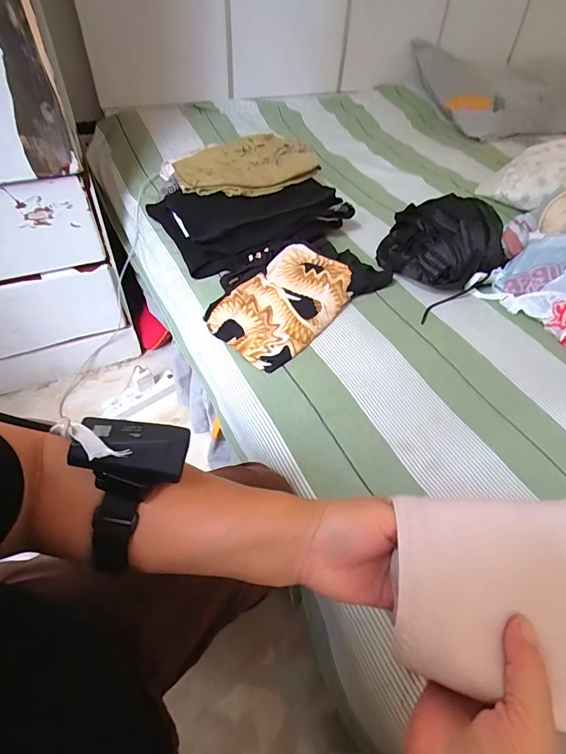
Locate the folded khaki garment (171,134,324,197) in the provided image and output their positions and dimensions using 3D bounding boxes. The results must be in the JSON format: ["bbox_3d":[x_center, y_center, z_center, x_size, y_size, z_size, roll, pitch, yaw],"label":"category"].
[{"bbox_3d":[-0.075,-0.421,0.799,0.266,0.055,0.128,-20,54,-20],"label":"folded khaki garment"}]

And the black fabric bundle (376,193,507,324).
[{"bbox_3d":[0.287,-0.239,0.707,0.200,0.105,0.172,-28,57,-25],"label":"black fabric bundle"}]

